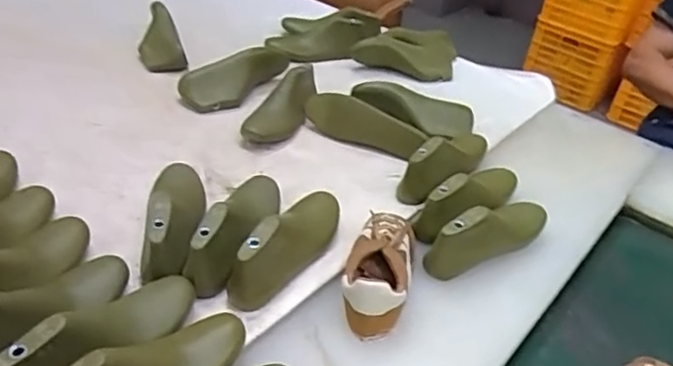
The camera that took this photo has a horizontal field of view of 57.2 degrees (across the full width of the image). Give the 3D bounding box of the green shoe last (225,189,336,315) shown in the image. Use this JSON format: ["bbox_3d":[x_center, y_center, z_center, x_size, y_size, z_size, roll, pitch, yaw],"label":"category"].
[{"bbox_3d":[-0.059,0.068,0.828,0.075,0.087,0.241,18,37,16],"label":"green shoe last"}]

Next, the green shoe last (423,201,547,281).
[{"bbox_3d":[0.225,0.062,0.901,0.239,0.081,0.074,-22,44,-34],"label":"green shoe last"}]

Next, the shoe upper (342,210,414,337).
[{"bbox_3d":[0.057,0.106,0.805,0.082,0.066,0.193,12,35,7],"label":"shoe upper"}]

